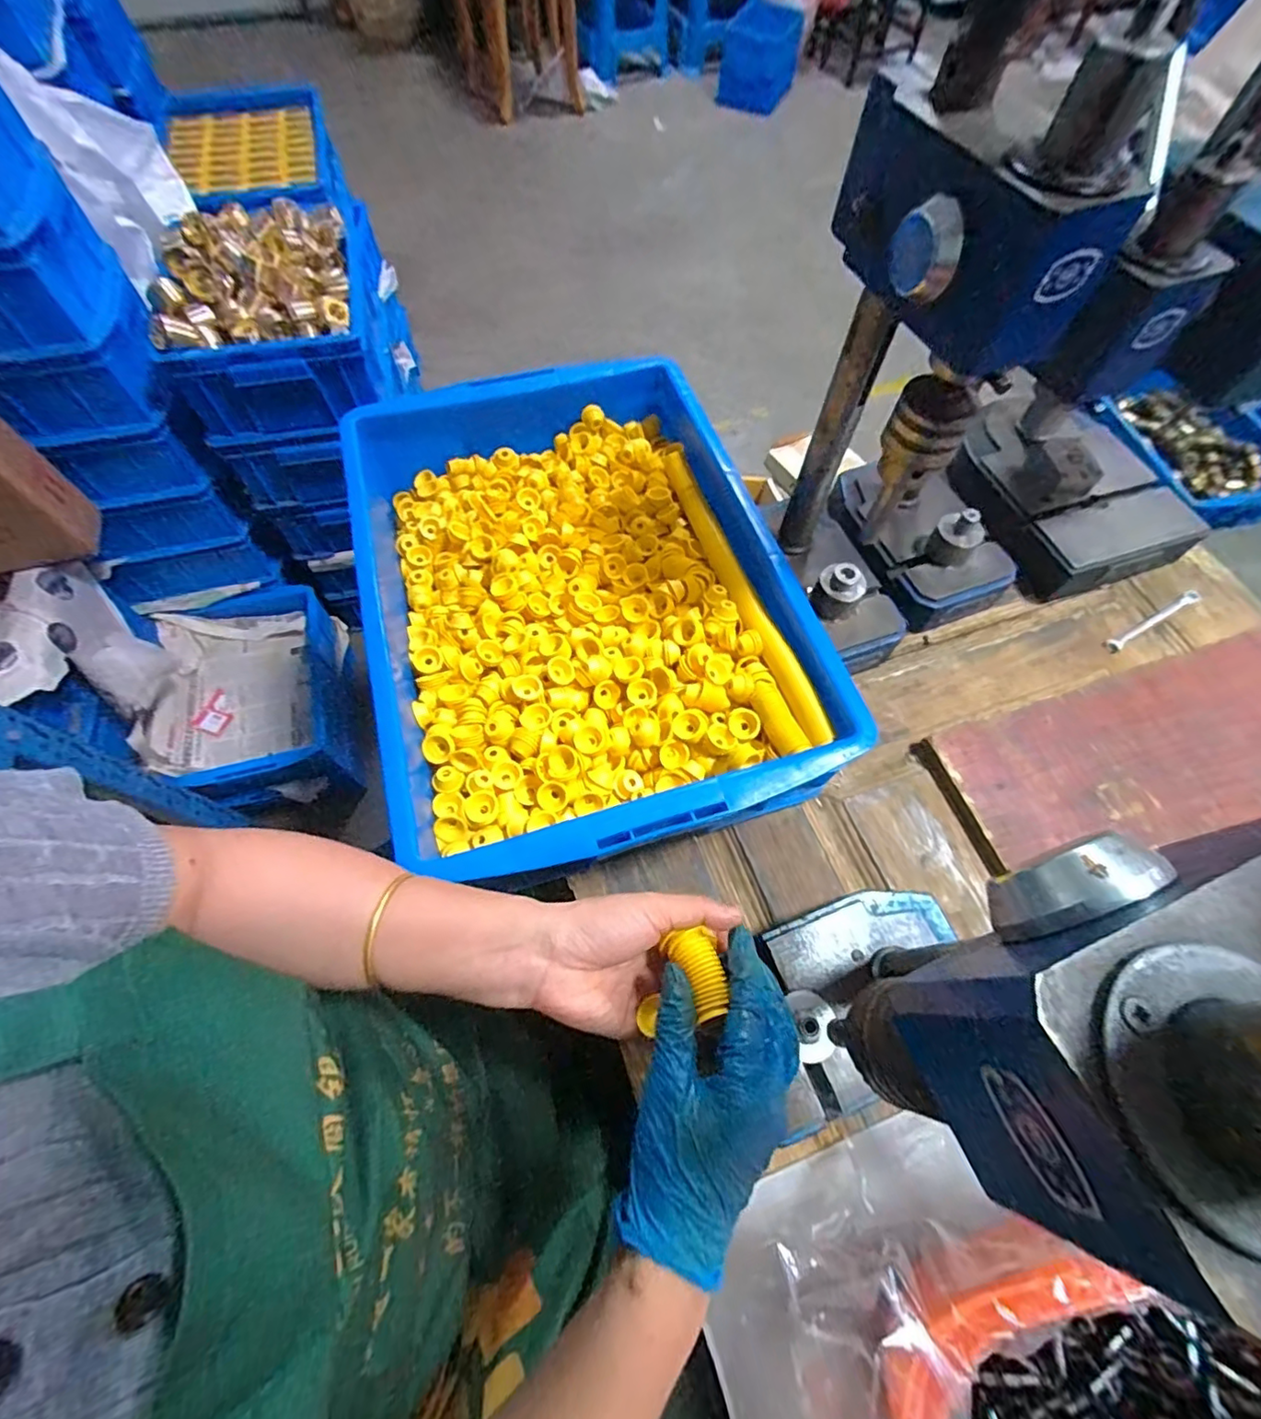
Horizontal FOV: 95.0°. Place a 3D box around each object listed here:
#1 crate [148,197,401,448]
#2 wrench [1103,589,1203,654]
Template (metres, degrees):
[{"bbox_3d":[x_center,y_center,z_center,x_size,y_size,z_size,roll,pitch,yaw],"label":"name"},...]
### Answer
[{"bbox_3d":[-0.498,-0.557,0.820,0.236,0.153,0.287,-11,65,-7],"label":"crate"},{"bbox_3d":[0.559,-0.096,0.615,0.137,0.012,0.015,-27,68,-14],"label":"wrench"}]

